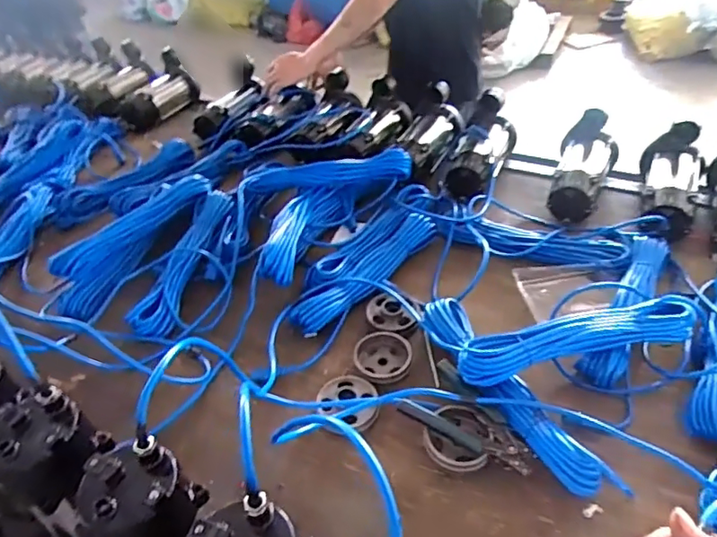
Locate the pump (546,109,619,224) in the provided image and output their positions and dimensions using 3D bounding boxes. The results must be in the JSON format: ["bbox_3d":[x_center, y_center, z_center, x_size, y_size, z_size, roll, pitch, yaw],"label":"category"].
[{"bbox_3d":[0.463,-0.215,1.123,0.108,0.085,0.271,15,60,22],"label":"pump"}]

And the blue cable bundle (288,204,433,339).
[{"bbox_3d":[0.003,-0.014,0.993,0.116,0.030,0.337,25,50,31],"label":"blue cable bundle"}]

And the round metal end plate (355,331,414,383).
[{"bbox_3d":[0.039,0.137,0.847,0.087,0.030,0.099,4,42,11],"label":"round metal end plate"}]

